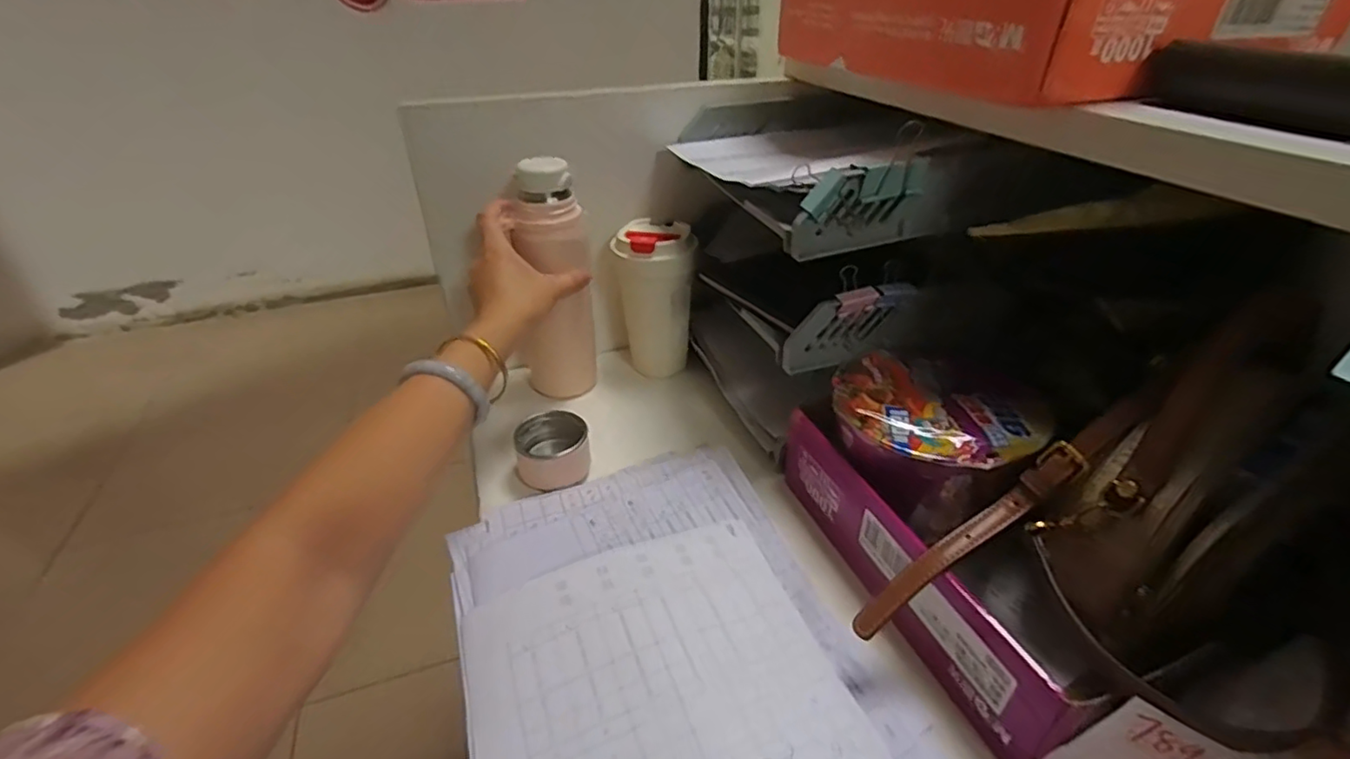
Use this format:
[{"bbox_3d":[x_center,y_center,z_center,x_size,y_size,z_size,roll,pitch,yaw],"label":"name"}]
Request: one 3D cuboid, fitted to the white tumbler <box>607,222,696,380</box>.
[{"bbox_3d":[-0.022,-0.080,0.644,0.079,0.156,0.065,0,34,0],"label":"white tumbler"}]

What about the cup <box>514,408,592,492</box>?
[{"bbox_3d":[-0.108,0.063,0.535,0.064,0.041,0.060,-8,35,-12],"label":"cup"}]

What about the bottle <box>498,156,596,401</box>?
[{"bbox_3d":[-0.120,-0.091,0.587,0.075,0.230,0.070,-10,35,-17],"label":"bottle"}]

